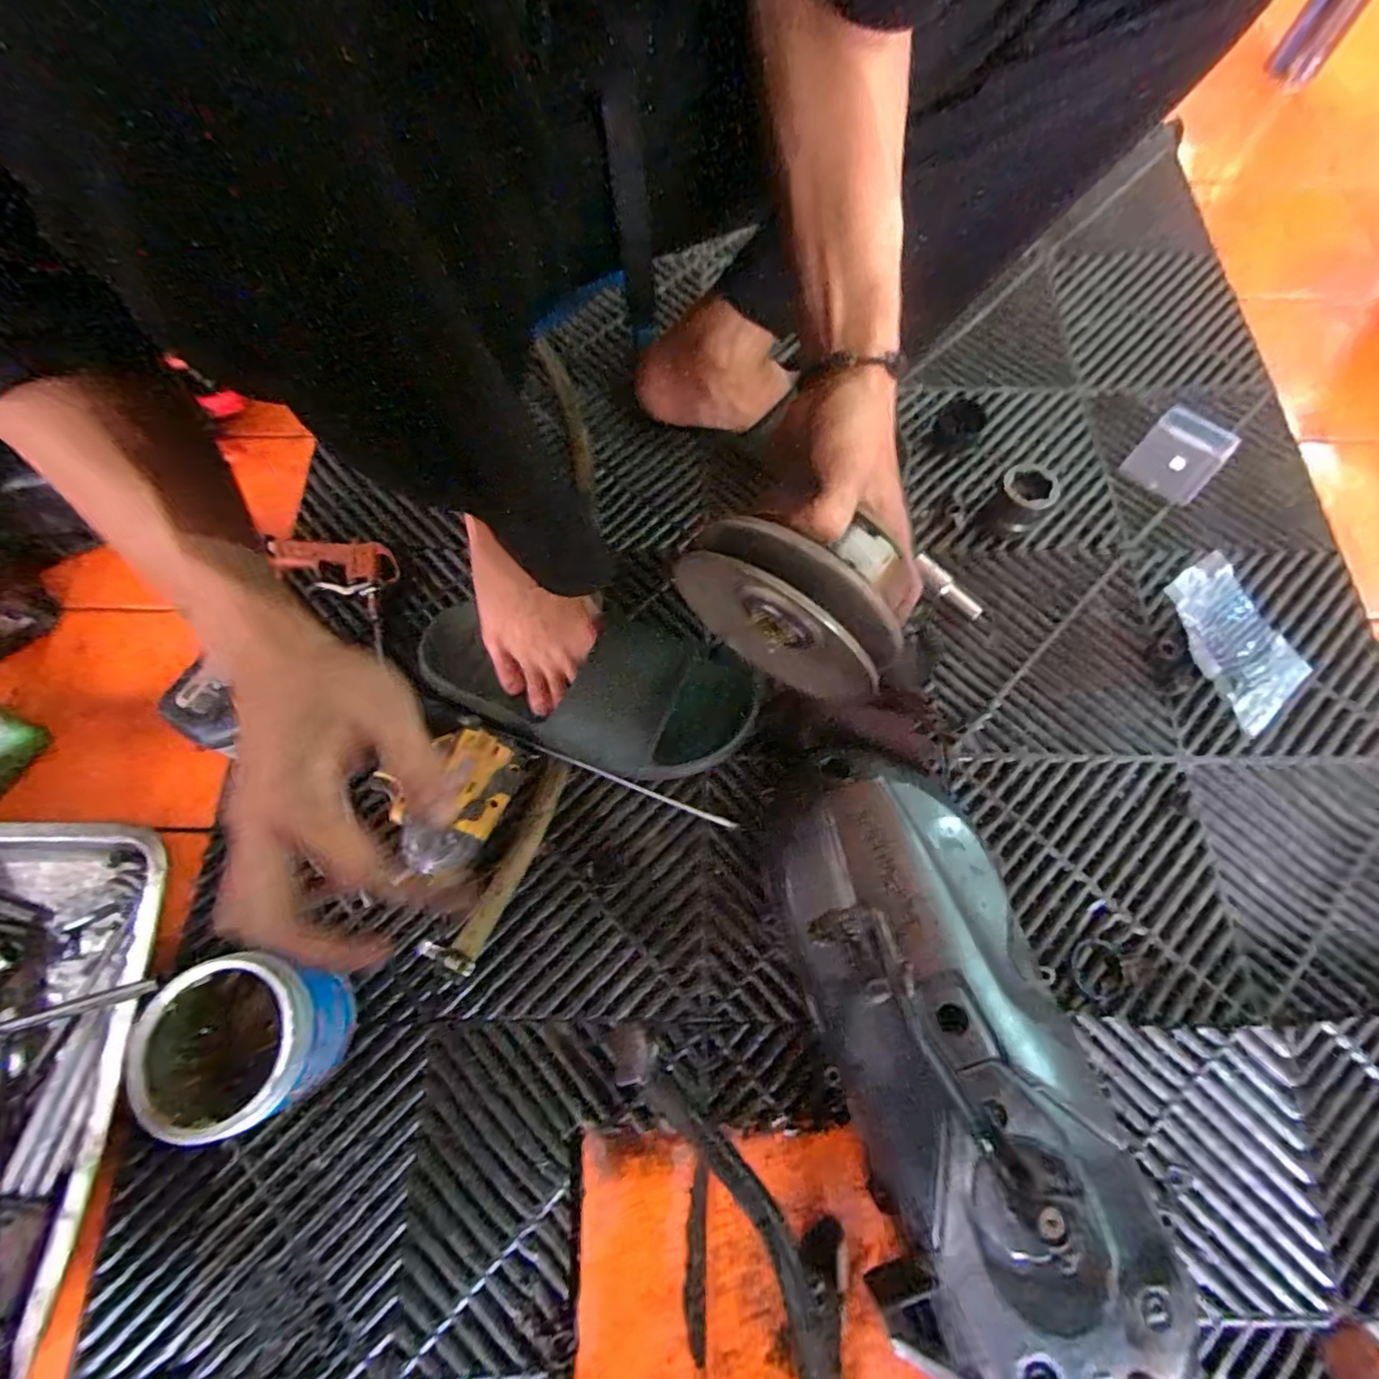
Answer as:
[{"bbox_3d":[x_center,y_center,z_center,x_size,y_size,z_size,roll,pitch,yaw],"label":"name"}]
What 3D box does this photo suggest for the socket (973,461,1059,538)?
[{"bbox_3d":[0.309,-0.176,0.565,0.055,0.054,0.051,20,71,6],"label":"socket"}]

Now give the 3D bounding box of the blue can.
[{"bbox_3d":[-0.288,0.231,0.403,0.099,0.089,0.087,-6,70,-3],"label":"blue can"}]

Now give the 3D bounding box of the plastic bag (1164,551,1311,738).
[{"bbox_3d":[0.470,-0.046,0.523,0.104,0.037,0.138,-30,74,-11],"label":"plastic bag"}]

